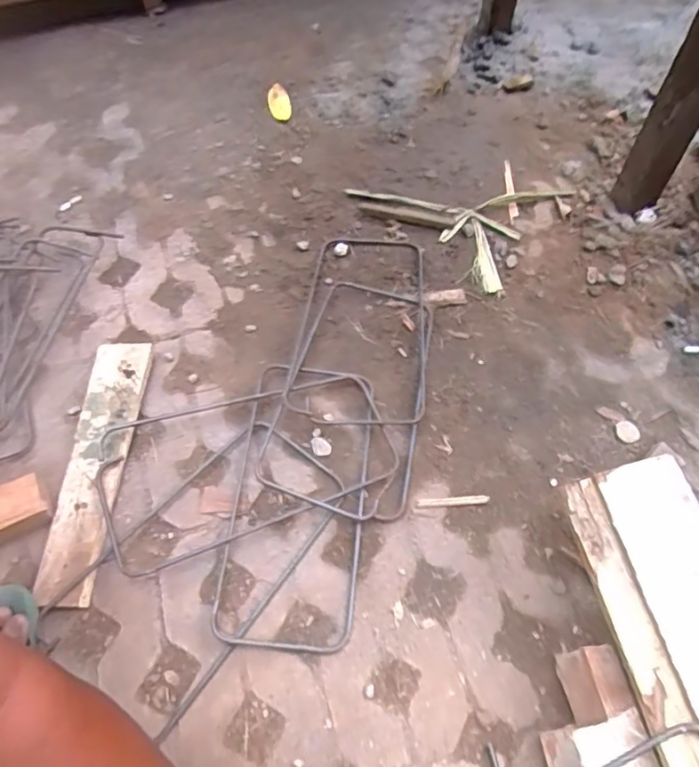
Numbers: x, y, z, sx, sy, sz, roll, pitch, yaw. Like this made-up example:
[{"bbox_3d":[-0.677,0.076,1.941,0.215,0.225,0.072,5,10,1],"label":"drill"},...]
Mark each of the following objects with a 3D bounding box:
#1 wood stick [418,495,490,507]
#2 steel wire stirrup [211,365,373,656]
[{"bbox_3d":[0.128,0.145,0.696,0.087,0.004,0.010,-4,61,0],"label":"wood stick"},{"bbox_3d":[-0.064,0.136,0.699,0.163,0.024,0.358,4,62,5],"label":"steel wire stirrup"}]

